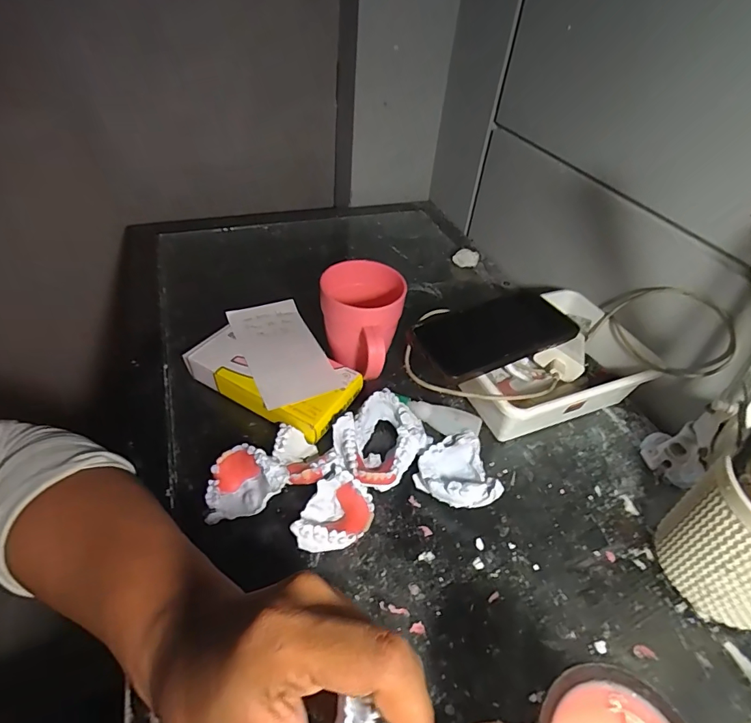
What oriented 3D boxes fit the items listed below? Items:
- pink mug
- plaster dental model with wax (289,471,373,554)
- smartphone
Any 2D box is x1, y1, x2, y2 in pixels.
[{"bbox_3d":[-0.015,-0.031,0.446,0.076,0.100,0.093,7,44,2],"label":"pink mug"},{"bbox_3d":[-0.032,0.122,0.342,0.050,0.028,0.064,28,48,21],"label":"plaster dental model with wax"},{"bbox_3d":[0.120,-0.030,0.441,0.164,0.015,0.078,-19,49,-23],"label":"smartphone"}]

